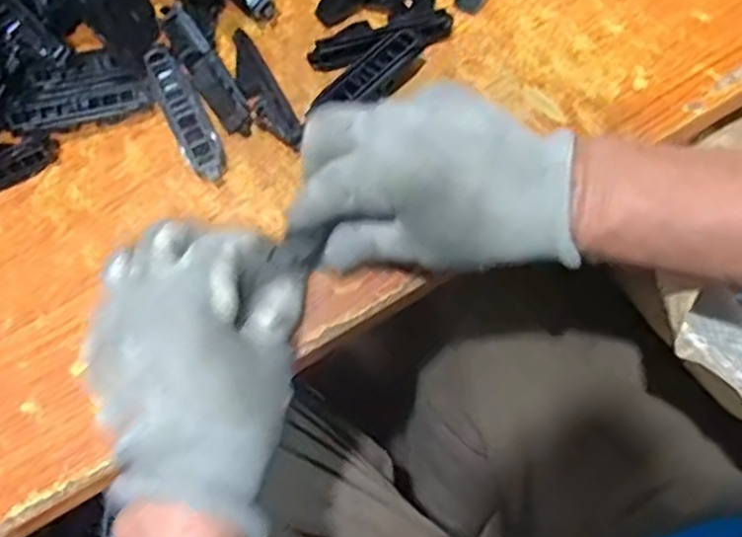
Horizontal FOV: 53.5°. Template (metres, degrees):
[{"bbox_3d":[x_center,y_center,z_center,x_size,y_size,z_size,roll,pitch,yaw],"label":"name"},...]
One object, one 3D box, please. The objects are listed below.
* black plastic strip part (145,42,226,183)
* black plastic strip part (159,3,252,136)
[{"bbox_3d":[-0.101,-0.084,0.402,0.020,0.018,0.077,-27,74,-5],"label":"black plastic strip part"},{"bbox_3d":[-0.091,-0.110,0.408,0.021,0.018,0.079,-33,75,-7],"label":"black plastic strip part"}]

